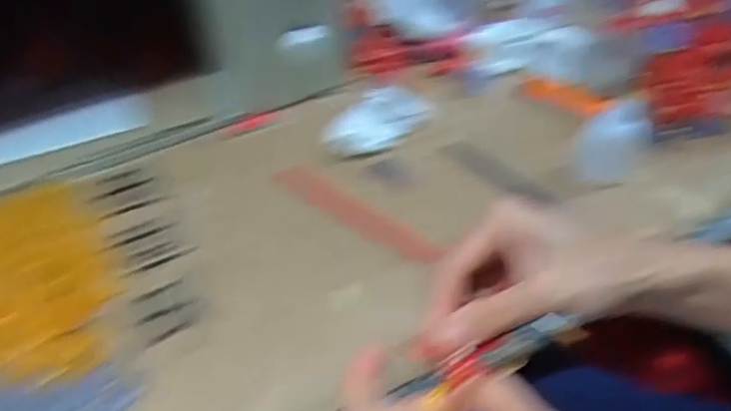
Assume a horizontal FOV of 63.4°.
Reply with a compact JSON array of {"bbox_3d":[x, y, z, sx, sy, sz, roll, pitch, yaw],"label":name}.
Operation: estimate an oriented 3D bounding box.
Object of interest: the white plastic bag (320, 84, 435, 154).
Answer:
[{"bbox_3d":[0.010,-0.074,0.502,0.096,0.029,0.037,-32,61,-22],"label":"white plastic bag"}]

